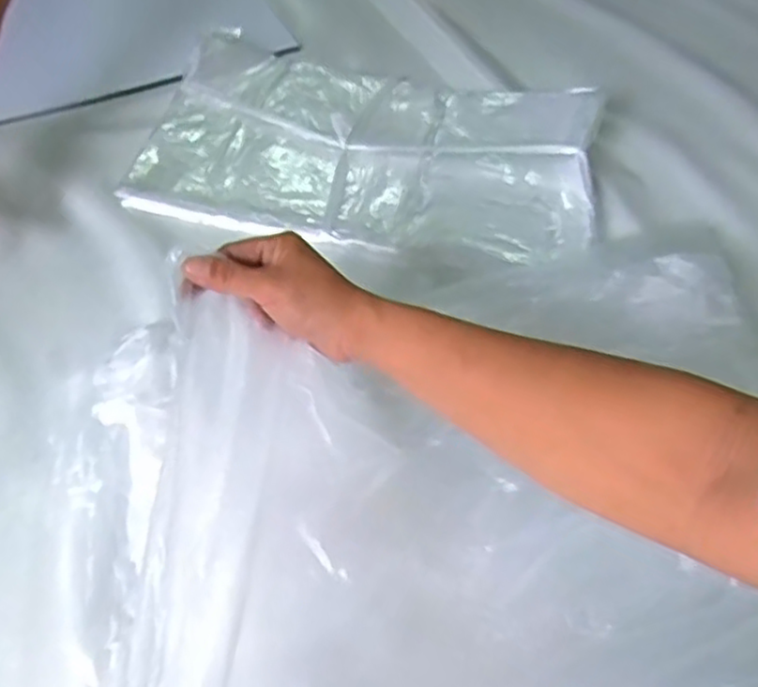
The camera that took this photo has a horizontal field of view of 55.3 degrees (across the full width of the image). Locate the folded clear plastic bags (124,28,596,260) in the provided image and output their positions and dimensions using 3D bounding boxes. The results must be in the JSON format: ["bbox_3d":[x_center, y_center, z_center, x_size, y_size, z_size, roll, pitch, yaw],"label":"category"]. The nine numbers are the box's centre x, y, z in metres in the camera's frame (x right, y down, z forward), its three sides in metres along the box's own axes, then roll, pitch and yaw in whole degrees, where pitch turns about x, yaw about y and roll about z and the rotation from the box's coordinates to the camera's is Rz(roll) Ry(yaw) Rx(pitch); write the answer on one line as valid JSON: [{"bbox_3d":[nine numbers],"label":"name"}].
[{"bbox_3d":[-0.007,-0.191,0.698,0.416,0.032,0.237,10,56,4],"label":"folded clear plastic bags"}]

